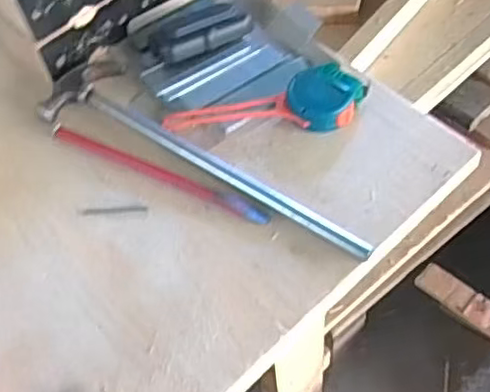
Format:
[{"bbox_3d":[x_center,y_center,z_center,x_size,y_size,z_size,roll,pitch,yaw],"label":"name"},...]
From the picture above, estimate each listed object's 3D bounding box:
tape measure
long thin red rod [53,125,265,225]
[{"bbox_3d":[0.076,-0.097,0.633,0.063,0.031,0.065,-3,55,4],"label":"tape measure"},{"bbox_3d":[-0.085,-0.024,0.623,0.238,0.007,0.013,23,60,20],"label":"long thin red rod"}]

